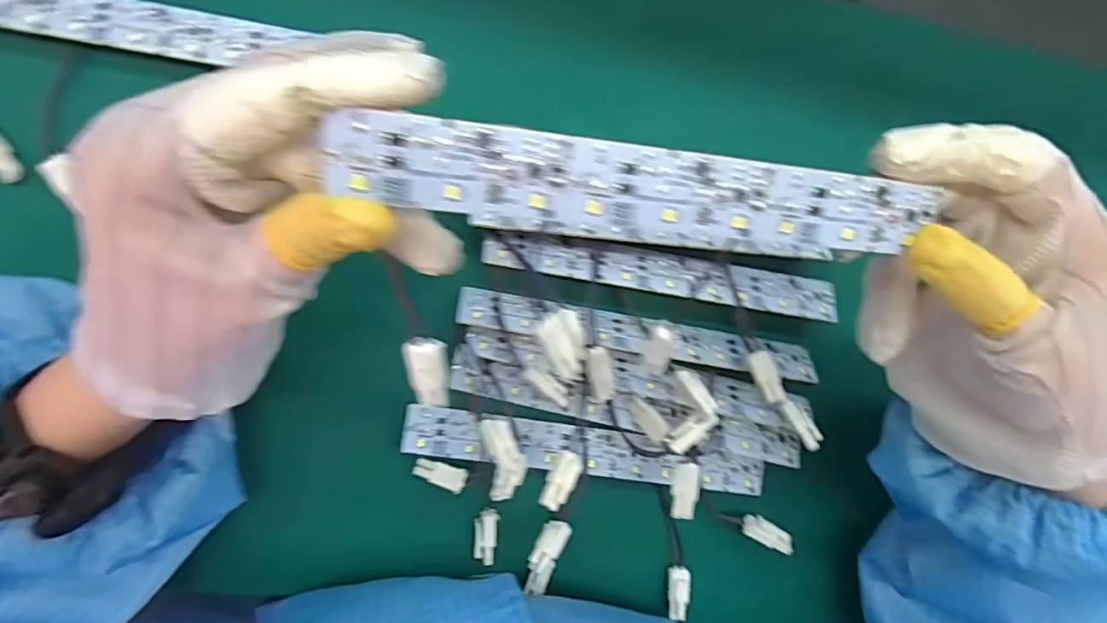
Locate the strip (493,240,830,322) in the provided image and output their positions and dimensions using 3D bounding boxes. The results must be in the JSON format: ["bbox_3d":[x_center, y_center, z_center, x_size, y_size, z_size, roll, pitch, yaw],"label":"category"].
[{"bbox_3d":[0.060,-0.019,0.309,0.190,0.004,0.024,9,63,-10],"label":"strip"}]

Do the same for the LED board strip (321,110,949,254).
[{"bbox_3d":[0.032,-0.035,0.173,0.181,0.004,0.024,3,111,-16],"label":"LED board strip"}]

